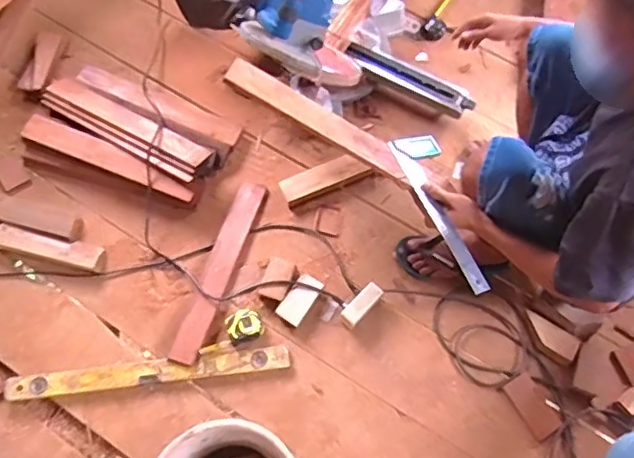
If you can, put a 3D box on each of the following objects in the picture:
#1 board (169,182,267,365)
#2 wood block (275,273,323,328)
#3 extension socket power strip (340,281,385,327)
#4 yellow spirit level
[{"bbox_3d":[-0.231,0.092,1.394,0.067,0.019,0.458,19,74,4],"label":"board"},{"bbox_3d":[-0.038,0.164,1.382,0.060,0.020,0.120,34,75,8],"label":"wood block"},{"bbox_3d":[0.102,0.172,1.346,0.044,0.033,0.113,43,103,11],"label":"extension socket power strip"},{"bbox_3d":[-0.382,0.318,1.335,0.626,0.018,0.065,-6,73,-3],"label":"yellow spirit level"}]

